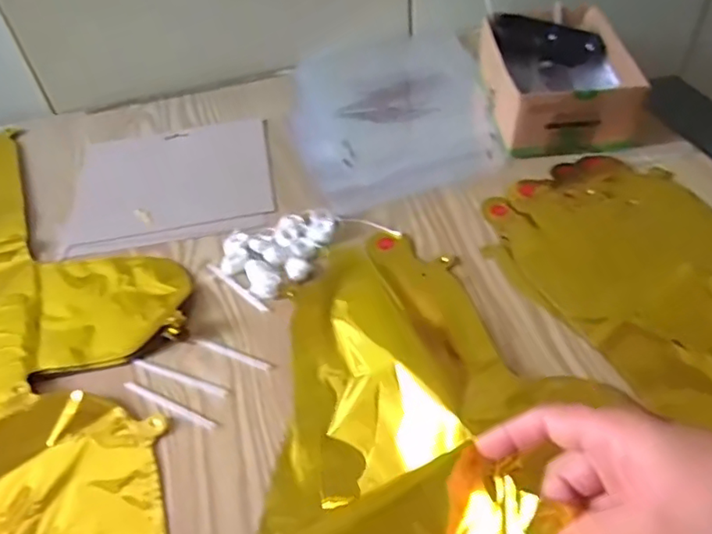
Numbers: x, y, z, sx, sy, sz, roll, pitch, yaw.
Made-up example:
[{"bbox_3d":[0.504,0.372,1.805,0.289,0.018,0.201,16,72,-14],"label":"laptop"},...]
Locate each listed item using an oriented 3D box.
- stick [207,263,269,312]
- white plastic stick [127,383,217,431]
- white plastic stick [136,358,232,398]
[{"bbox_3d":[-0.101,0.016,0.494,0.006,0.004,0.082,-37,53,-26],"label":"stick"},{"bbox_3d":[-0.133,0.098,0.417,0.080,0.004,0.007,17,50,22],"label":"white plastic stick"},{"bbox_3d":[-0.130,0.081,0.434,0.082,0.004,0.008,14,49,19],"label":"white plastic stick"}]

